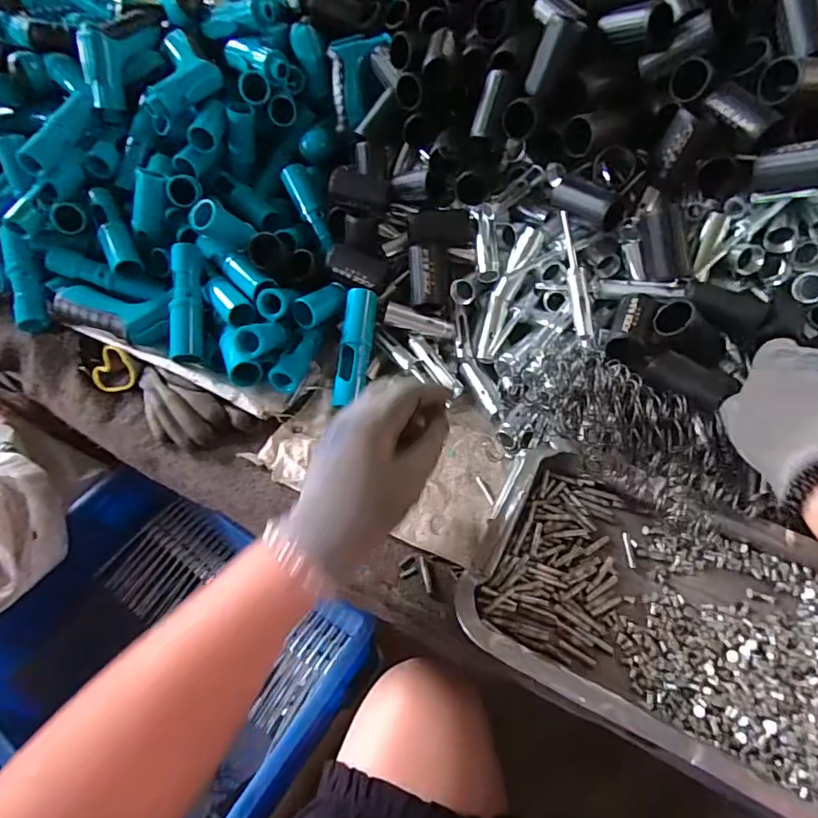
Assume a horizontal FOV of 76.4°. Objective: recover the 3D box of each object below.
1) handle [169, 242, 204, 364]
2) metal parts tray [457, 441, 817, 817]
[{"bbox_3d":[-0.216,-0.104,0.506,0.025,0.023,0.119,-3,81,1],"label":"handle"},{"bbox_3d":[0.172,0.133,0.356,0.241,0.032,0.168,21,55,19],"label":"metal parts tray"}]

